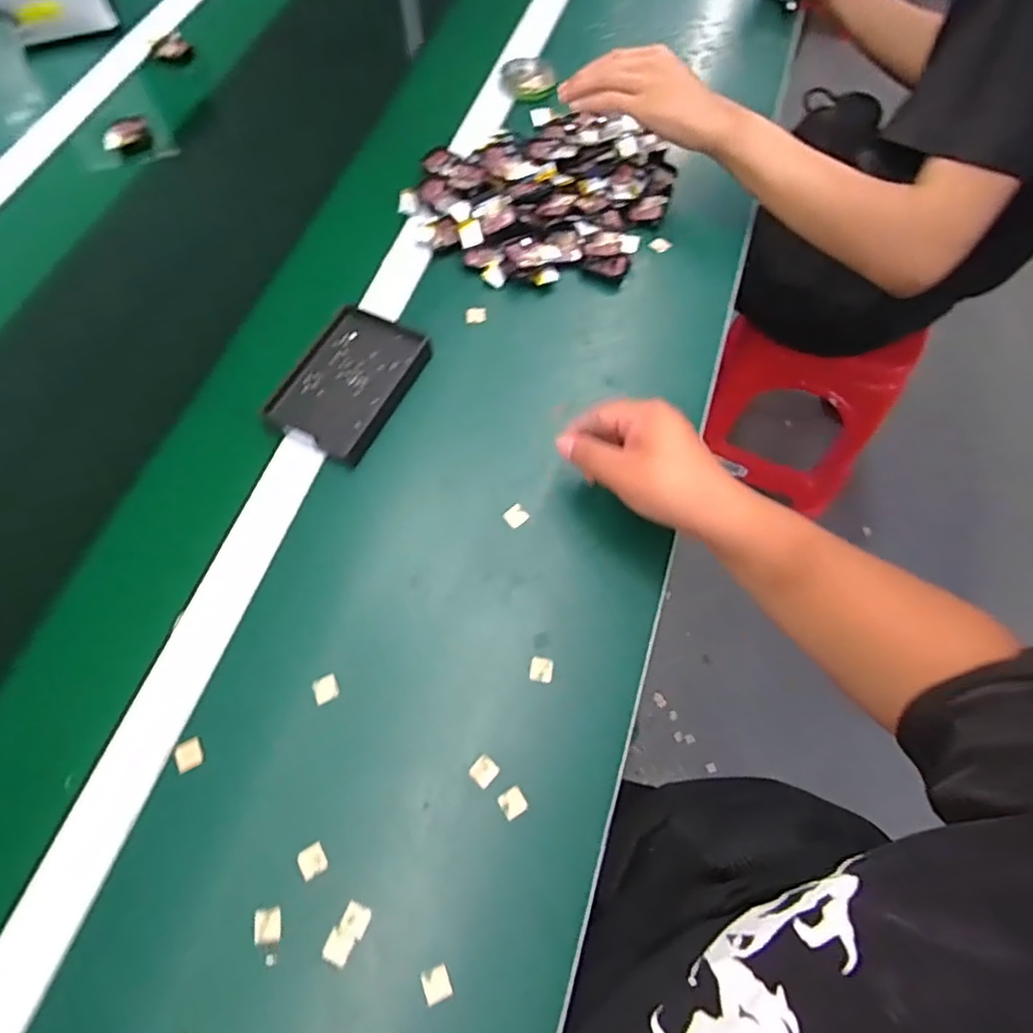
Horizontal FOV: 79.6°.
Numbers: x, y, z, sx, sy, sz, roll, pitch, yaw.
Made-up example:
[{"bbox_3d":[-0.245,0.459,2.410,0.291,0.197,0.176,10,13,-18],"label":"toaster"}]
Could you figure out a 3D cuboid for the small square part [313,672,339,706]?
[{"bbox_3d":[-0.137,0.124,0.447,0.018,0.004,0.016,-25,68,-12],"label":"small square part"}]

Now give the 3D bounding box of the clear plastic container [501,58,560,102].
[{"bbox_3d":[0.016,-0.521,0.740,0.064,0.017,0.063,-1,65,-2],"label":"clear plastic container"}]

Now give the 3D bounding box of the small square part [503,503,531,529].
[{"bbox_3d":[0.000,0.000,0.508,0.018,0.004,0.017,-40,72,-15],"label":"small square part"}]

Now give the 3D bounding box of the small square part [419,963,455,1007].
[{"bbox_3d":[-0.049,0.286,0.379,0.017,0.004,0.018,-19,67,-10],"label":"small square part"}]

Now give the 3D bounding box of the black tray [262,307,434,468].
[{"bbox_3d":[-0.147,-0.122,0.550,0.095,0.019,0.140,26,67,10],"label":"black tray"}]

